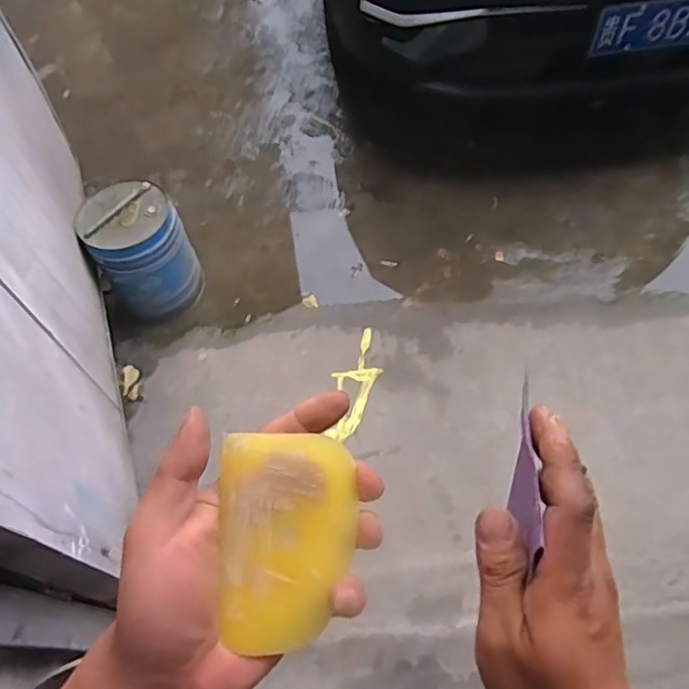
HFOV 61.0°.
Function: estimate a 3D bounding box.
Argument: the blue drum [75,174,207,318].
[{"bbox_3d":[-0.600,-0.269,1.773,0.263,0.353,0.247,-29,63,-12],"label":"blue drum"}]

